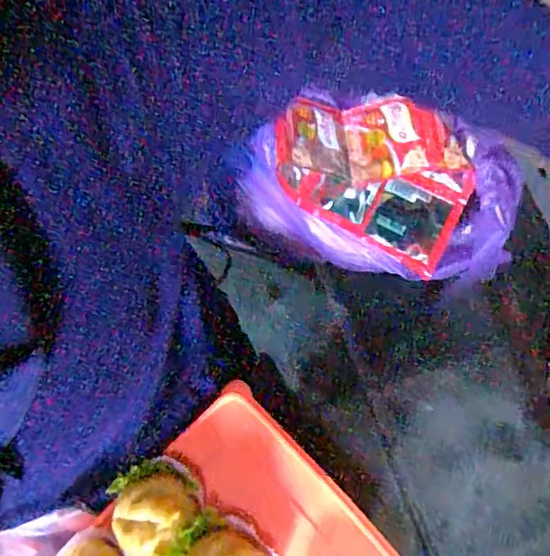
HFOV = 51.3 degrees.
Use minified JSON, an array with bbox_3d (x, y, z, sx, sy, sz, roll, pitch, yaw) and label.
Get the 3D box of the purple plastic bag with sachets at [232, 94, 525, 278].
[{"bbox_3d":[0.103,-0.086,0.579,0.266,0.133,0.136,30,71,10],"label":"purple plastic bag with sachets"}]

